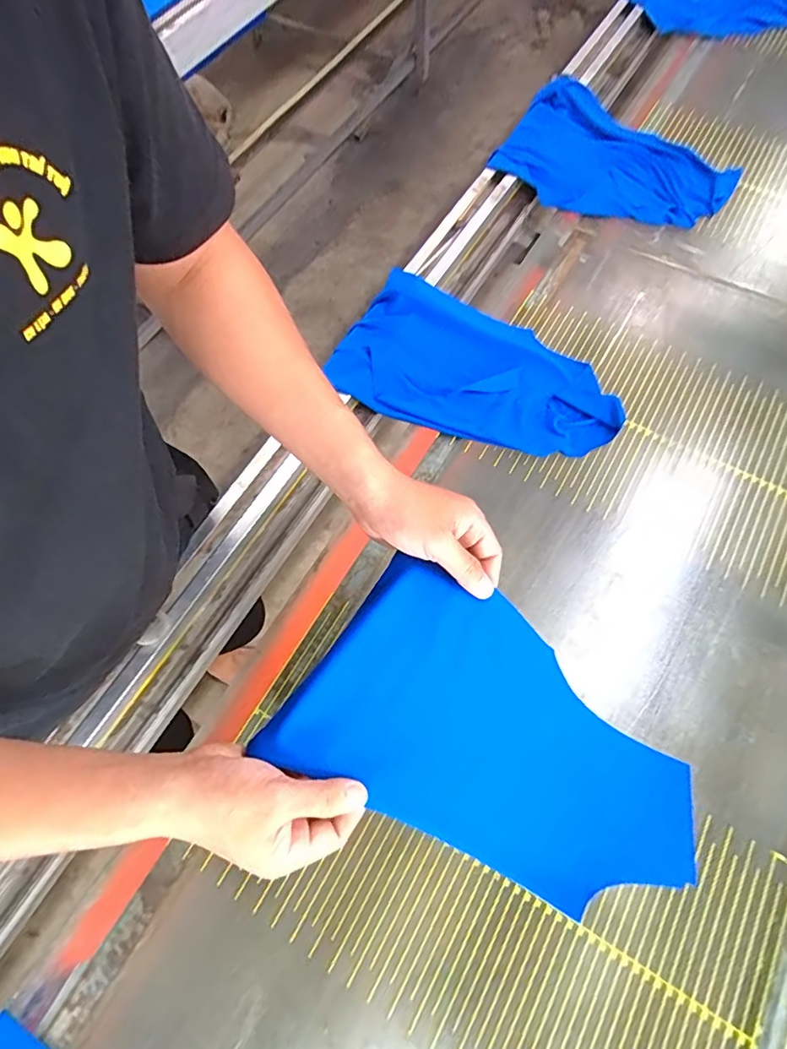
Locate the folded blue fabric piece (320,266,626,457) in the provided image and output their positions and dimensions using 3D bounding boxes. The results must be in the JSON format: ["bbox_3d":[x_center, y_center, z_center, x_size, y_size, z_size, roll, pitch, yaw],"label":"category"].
[{"bbox_3d":[0.112,-0.192,0.677,0.354,0.052,0.184,20,68,8],"label":"folded blue fabric piece"}]

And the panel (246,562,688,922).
[{"bbox_3d":[0.103,0.193,0.460,0.378,0.049,0.179,36,69,-16],"label":"panel"}]

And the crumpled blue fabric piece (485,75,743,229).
[{"bbox_3d":[0.339,-0.551,0.833,0.342,0.050,0.212,29,71,13],"label":"crumpled blue fabric piece"}]

